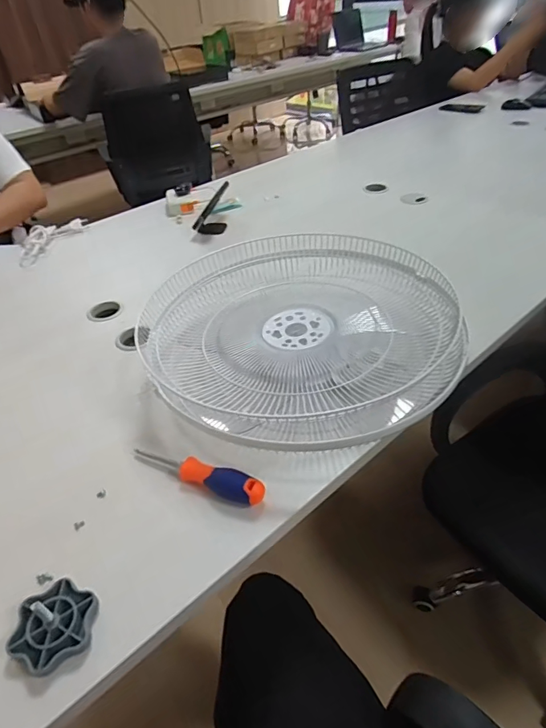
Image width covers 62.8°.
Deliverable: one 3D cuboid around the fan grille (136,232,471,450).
[{"bbox_3d":[0.052,-0.047,0.668,0.411,0.092,0.417,-3,40,3],"label":"fan grille"}]

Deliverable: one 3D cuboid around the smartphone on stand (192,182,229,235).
[{"bbox_3d":[-0.151,-0.379,1.101,0.071,0.084,0.130,1,41,8],"label":"smartphone on stand"}]

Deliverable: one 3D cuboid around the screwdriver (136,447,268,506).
[{"bbox_3d":[-0.093,0.128,0.532,0.181,0.029,0.029,15,45,23],"label":"screwdriver"}]

